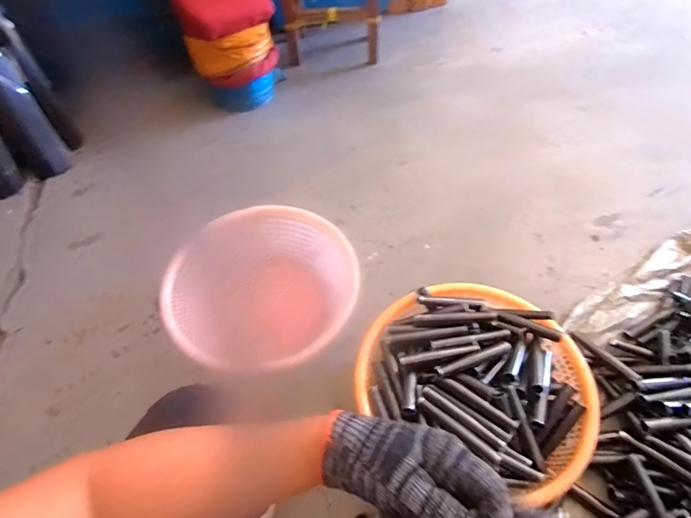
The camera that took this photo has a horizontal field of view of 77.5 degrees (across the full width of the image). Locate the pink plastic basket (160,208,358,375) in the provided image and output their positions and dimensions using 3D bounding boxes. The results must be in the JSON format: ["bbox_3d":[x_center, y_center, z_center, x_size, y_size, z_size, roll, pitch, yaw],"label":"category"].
[{"bbox_3d":[-0.171,0.067,0.965,0.401,0.147,0.383,-2,54,3],"label":"pink plastic basket"}]

